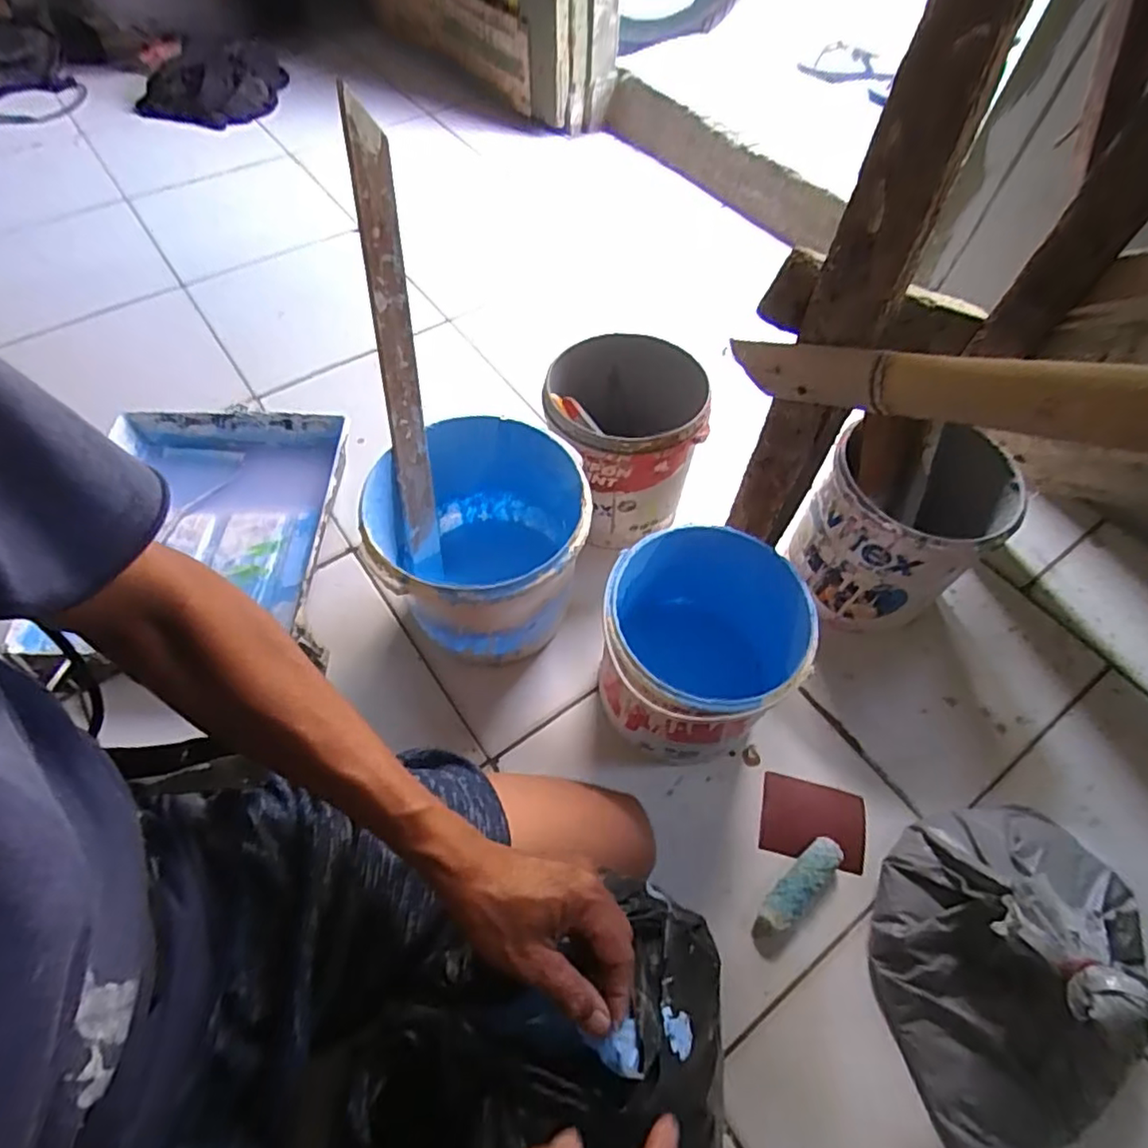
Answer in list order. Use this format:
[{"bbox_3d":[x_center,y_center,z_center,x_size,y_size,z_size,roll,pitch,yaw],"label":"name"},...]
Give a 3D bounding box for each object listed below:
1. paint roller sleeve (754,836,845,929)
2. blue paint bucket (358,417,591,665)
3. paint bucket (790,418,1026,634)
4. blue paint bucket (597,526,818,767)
[{"bbox_3d":[0.215,0.290,0.587,0.097,0.028,0.032,-36,63,-19],"label":"paint roller sleeve"},{"bbox_3d":[-0.090,-0.023,0.655,0.205,0.184,0.196,1,60,-1],"label":"blue paint bucket"},{"bbox_3d":[0.353,-0.038,0.695,0.153,0.193,0.160,-32,62,-17],"label":"paint bucket"},{"bbox_3d":[0.119,0.080,0.614,0.175,0.185,0.182,-1,57,1],"label":"blue paint bucket"}]

